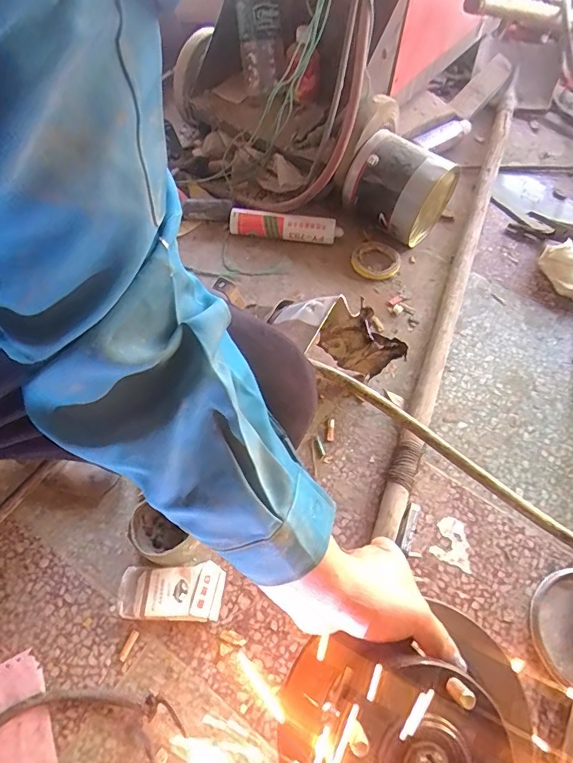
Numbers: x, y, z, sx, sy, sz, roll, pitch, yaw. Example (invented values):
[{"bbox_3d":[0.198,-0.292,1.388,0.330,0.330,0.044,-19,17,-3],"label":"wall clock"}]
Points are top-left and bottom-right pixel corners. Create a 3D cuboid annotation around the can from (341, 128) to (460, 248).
[{"bbox_3d":[0.217,-0.378,0.896,0.173,0.137,0.142,33,65,15],"label":"can"}]

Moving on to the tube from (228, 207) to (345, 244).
[{"bbox_3d":[-0.002,-0.301,0.896,0.219,0.044,0.040,6,61,1],"label":"tube"}]

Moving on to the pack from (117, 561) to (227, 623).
[{"bbox_3d":[-0.144,0.264,0.572,0.127,0.019,0.063,2,61,-1],"label":"pack"}]

